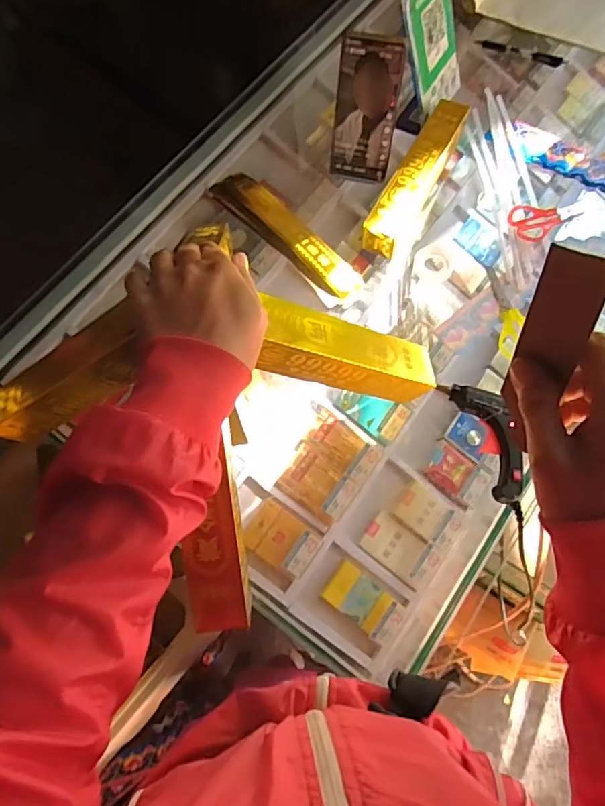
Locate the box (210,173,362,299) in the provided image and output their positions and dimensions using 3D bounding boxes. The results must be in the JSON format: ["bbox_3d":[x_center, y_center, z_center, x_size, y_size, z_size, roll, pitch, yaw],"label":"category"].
[{"bbox_3d":[-0.021,-0.217,0.666,0.050,0.025,0.245,-42,72,-13],"label":"box"}]

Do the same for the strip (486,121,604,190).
[{"bbox_3d":[0.361,-0.313,0.694,0.236,0.014,0.056,31,81,16],"label":"strip"}]

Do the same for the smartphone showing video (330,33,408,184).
[{"bbox_3d":[0.076,-0.350,0.648,0.074,0.157,0.012,14,44,8],"label":"smartphone showing video"}]

